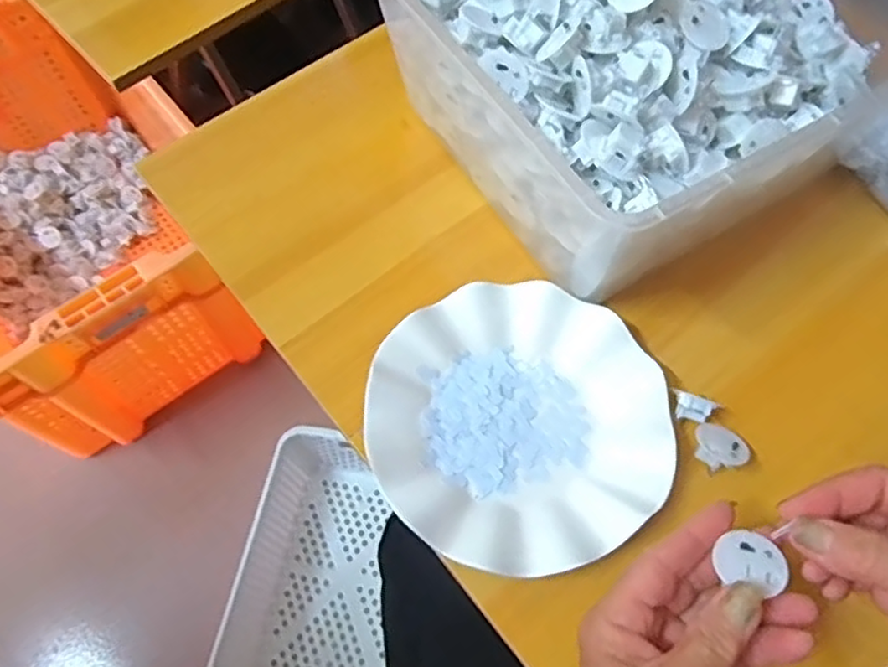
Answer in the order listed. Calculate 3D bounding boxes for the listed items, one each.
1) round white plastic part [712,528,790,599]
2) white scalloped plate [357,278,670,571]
[{"bbox_3d":[0.146,0.108,0.318,0.030,0.007,0.028,0,64,1],"label":"round white plastic part"},{"bbox_3d":[0.046,0.053,0.422,0.179,0.023,0.180,0,64,1],"label":"white scalloped plate"}]

